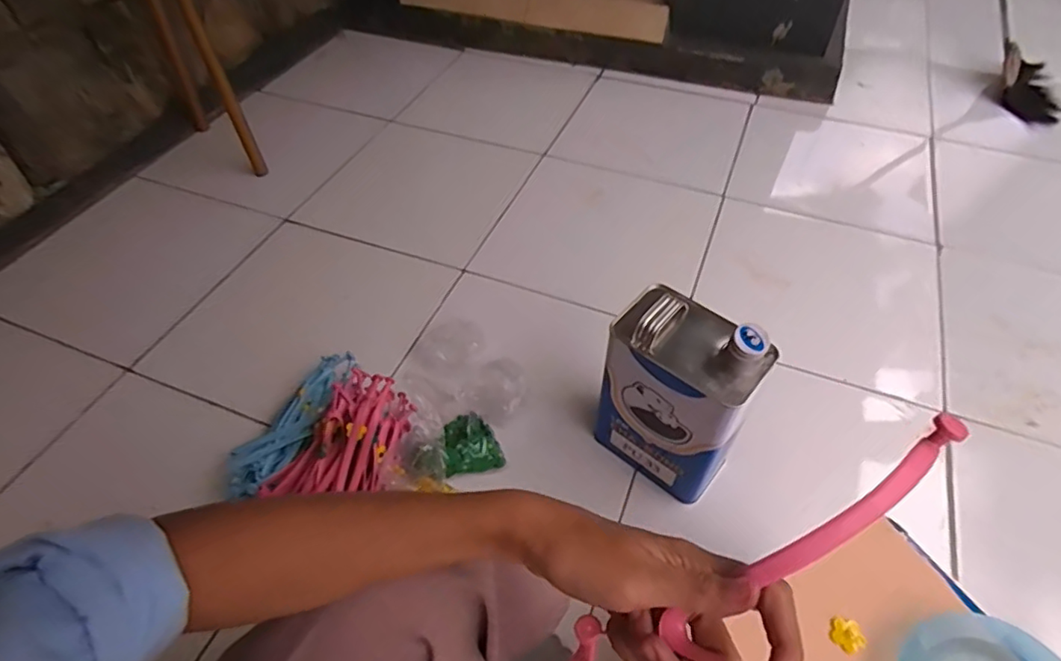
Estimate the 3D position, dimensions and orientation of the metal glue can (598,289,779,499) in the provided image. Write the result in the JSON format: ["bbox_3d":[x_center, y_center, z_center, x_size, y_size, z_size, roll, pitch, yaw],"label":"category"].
[{"bbox_3d":[0.181,0.078,0.724,0.171,0.253,0.105,34,58,25],"label":"metal glue can"}]

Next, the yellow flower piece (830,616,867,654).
[{"bbox_3d":[0.245,0.234,0.447,0.024,0.006,0.025,18,52,14],"label":"yellow flower piece"}]

